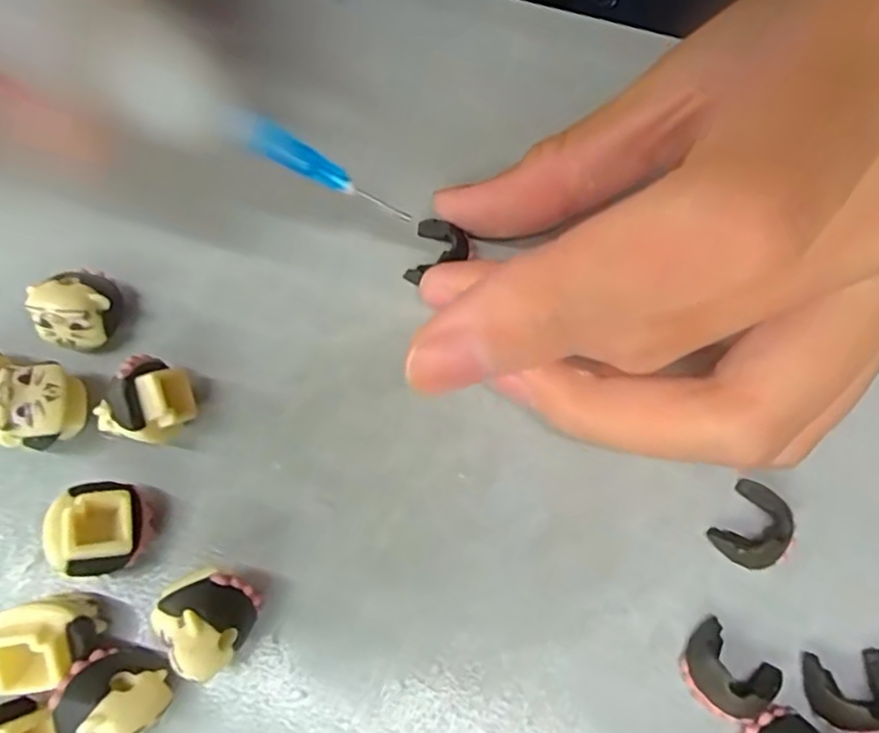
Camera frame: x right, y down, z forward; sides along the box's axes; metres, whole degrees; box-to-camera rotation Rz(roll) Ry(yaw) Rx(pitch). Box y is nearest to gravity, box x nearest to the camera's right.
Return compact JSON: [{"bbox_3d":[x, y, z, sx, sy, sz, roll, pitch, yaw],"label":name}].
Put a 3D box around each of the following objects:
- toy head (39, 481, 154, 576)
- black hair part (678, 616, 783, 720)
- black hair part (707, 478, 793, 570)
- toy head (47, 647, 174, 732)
[{"bbox_3d":[-0.060,0.030,0.118,0.016,0.015,0.015,1,70,-1],"label":"toy head"},{"bbox_3d":[0.051,0.055,0.114,0.015,0.008,0.013,41,74,13],"label":"black hair part"},{"bbox_3d":[0.060,0.030,0.123,0.011,0.008,0.016,37,73,11],"label":"black hair part"},{"bbox_3d":[-0.053,0.055,0.105,0.016,0.013,0.017,1,70,-1],"label":"toy head"}]

